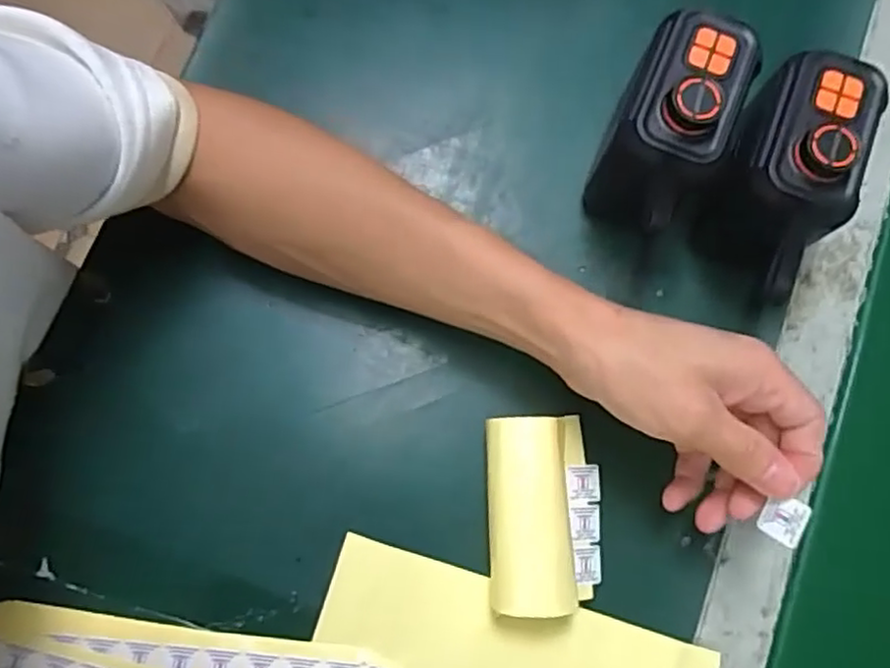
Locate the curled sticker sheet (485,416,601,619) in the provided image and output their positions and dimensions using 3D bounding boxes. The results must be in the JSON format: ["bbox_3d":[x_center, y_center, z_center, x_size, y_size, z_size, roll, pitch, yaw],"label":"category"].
[{"bbox_3d":[0.052,0.093,0.351,0.059,0.031,0.096,-1,78,0],"label":"curled sticker sheet"}]

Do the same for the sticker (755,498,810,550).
[{"bbox_3d":[0.148,0.081,0.292,0.004,0.018,0.019,17,98,-40],"label":"sticker"}]

